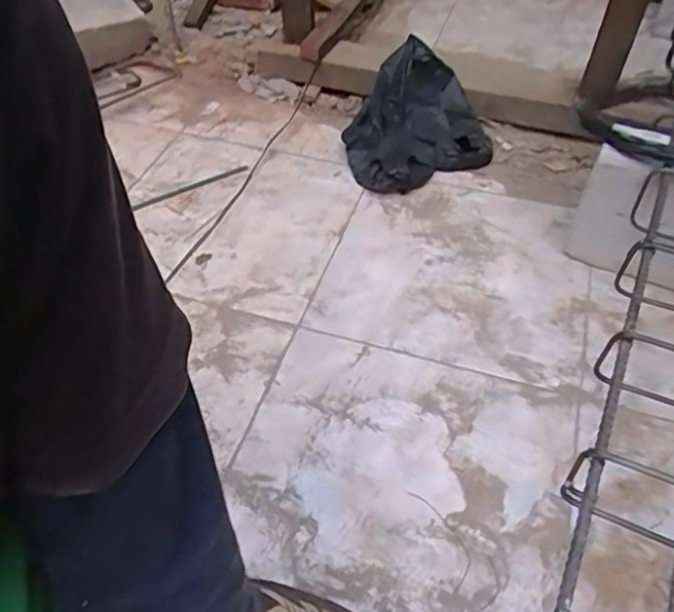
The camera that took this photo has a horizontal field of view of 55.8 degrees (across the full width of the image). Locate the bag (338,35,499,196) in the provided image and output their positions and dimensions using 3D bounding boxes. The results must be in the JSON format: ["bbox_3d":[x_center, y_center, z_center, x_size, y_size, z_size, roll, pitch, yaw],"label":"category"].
[{"bbox_3d":[0.154,-0.344,1.178,0.271,0.125,0.304,4,48,4],"label":"bag"}]

